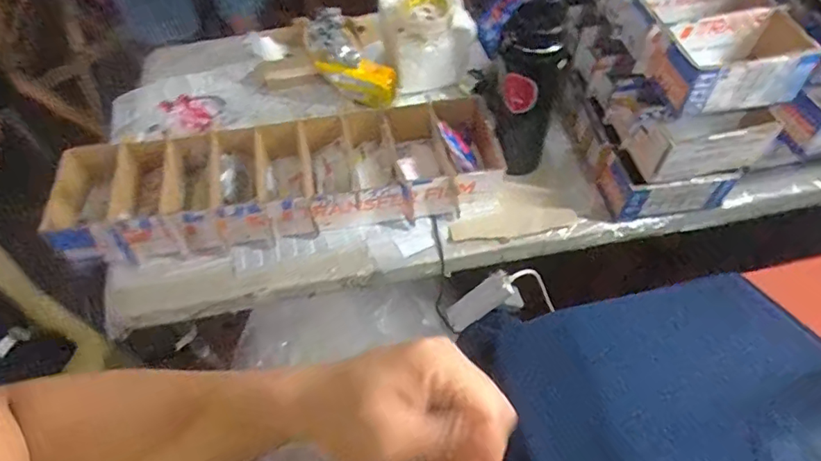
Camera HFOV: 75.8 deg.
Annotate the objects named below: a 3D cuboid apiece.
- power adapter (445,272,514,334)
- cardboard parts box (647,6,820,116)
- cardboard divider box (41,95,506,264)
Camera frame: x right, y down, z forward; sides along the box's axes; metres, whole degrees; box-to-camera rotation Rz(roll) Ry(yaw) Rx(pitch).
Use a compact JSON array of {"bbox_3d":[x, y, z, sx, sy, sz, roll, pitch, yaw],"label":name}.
[{"bbox_3d":[0.107,0.113,0.821,0.116,0.019,0.047,-39,55,19],"label":"power adapter"},{"bbox_3d":[0.384,-0.203,0.647,0.152,0.071,0.098,-9,55,-5],"label":"cardboard parts box"},{"bbox_3d":[-0.192,-0.068,0.781,0.640,0.089,0.195,-9,55,-5],"label":"cardboard divider box"}]

